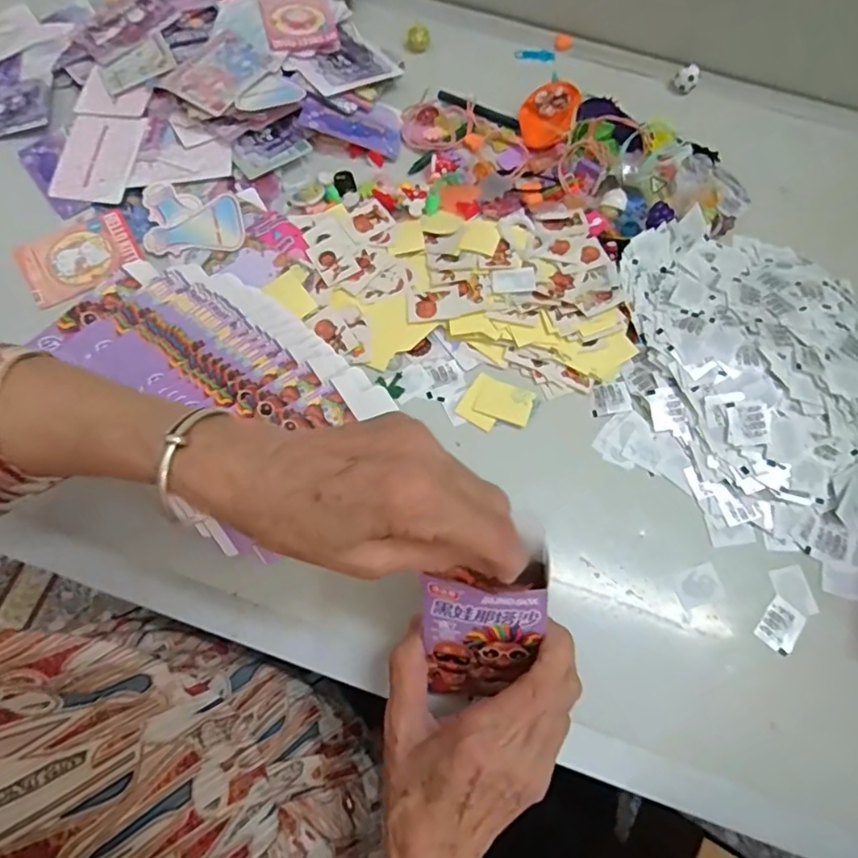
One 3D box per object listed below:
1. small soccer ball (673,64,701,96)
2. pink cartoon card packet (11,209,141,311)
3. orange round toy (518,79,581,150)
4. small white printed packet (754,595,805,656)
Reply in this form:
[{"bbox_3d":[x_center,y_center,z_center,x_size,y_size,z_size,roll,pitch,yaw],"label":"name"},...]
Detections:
[{"bbox_3d":[0.248,-0.336,0.534,0.022,0.019,0.020,1,70,-2],"label":"small soccer ball"},{"bbox_3d":[-0.280,-0.137,0.446,0.085,0.005,0.061,-27,80,-14],"label":"pink cartoon card packet"},{"bbox_3d":[0.106,-0.279,0.493,0.047,0.033,0.049,1,70,-4],"label":"orange round toy"},{"bbox_3d":[0.233,0.130,0.367,0.024,0.004,0.033,37,72,9],"label":"small white printed packet"}]

